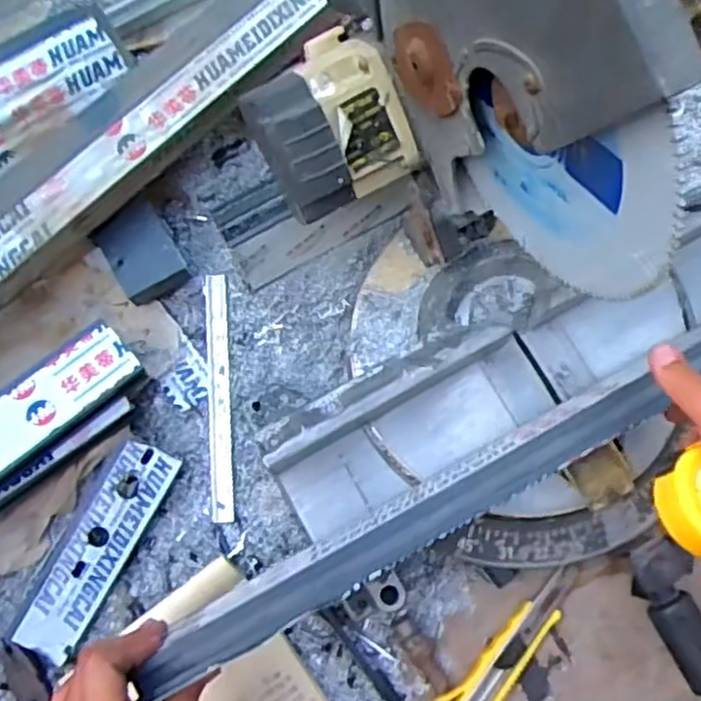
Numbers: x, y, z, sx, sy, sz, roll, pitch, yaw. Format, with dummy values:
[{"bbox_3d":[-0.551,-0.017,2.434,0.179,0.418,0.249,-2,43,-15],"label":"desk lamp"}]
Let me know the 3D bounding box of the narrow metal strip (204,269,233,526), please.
[{"bbox_3d":[-0.127,0.043,0.691,0.020,0.009,0.235,-4,77,-1],"label":"narrow metal strip"}]

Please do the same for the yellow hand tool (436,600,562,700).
[{"bbox_3d":[0.131,0.273,0.622,0.129,0.021,0.040,-43,81,-9],"label":"yellow hand tool"}]

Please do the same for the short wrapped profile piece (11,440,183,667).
[{"bbox_3d":[-0.231,0.182,0.655,0.057,0.015,0.209,30,88,-5],"label":"short wrapped profile piece"}]

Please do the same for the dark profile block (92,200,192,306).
[{"bbox_3d":[-0.199,-0.090,0.697,0.063,0.048,0.081,-31,79,-7],"label":"dark profile block"}]

